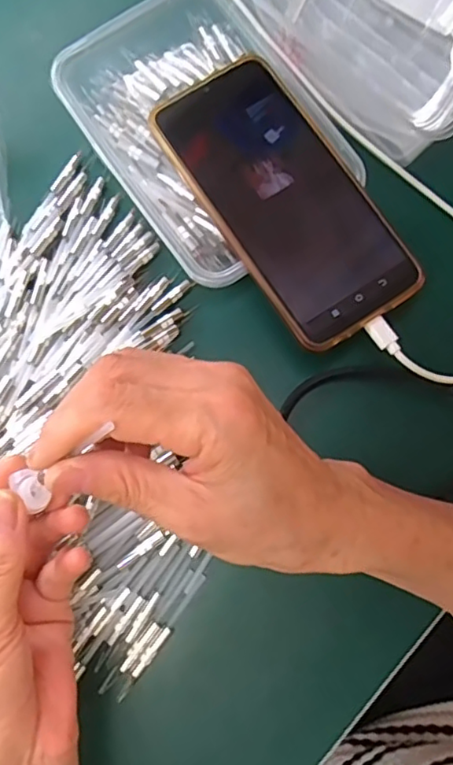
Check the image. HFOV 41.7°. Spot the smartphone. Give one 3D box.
[{"bbox_3d":[0.031,-0.102,0.324,0.079,0.006,0.165,-32,82,-6],"label":"smartphone"}]

